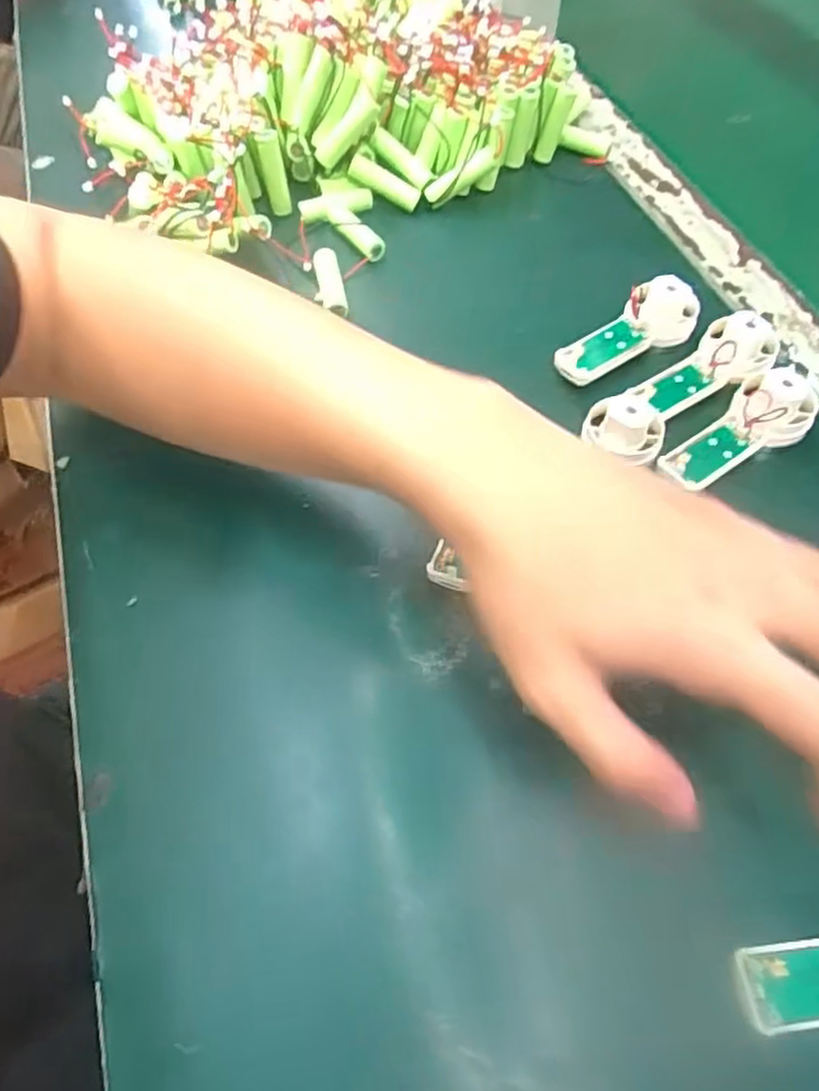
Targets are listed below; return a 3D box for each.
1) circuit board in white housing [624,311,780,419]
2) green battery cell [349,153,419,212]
[{"bbox_3d":[0.161,-0.095,0.381,0.086,0.031,0.037,-36,64,-21],"label":"circuit board in white housing"},{"bbox_3d":[-0.016,-0.242,0.472,0.049,0.011,0.015,28,59,-7],"label":"green battery cell"}]

